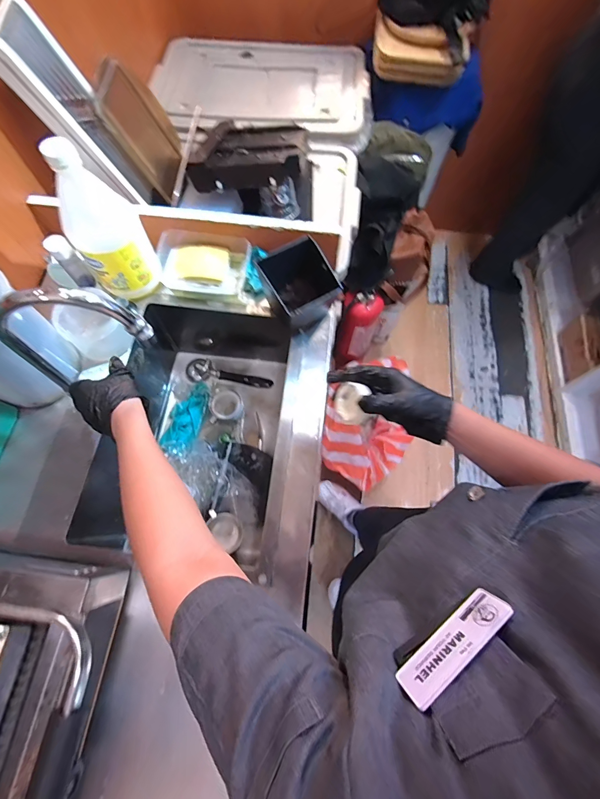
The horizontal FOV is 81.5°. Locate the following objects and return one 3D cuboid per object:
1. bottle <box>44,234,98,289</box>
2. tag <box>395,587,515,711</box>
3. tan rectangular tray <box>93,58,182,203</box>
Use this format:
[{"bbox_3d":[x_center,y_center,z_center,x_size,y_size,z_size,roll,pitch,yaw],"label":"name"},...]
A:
[{"bbox_3d":[-0.395,-0.235,0.605,0.034,0.099,0.030,-37,73,-13],"label":"bottle"},{"bbox_3d":[0.089,0.142,0.203,0.075,0.028,0.004,-35,96,-15],"label":"tag"},{"bbox_3d":[-0.345,-0.600,0.774,0.019,0.220,0.183,-1,66,22],"label":"tan rectangular tray"}]

